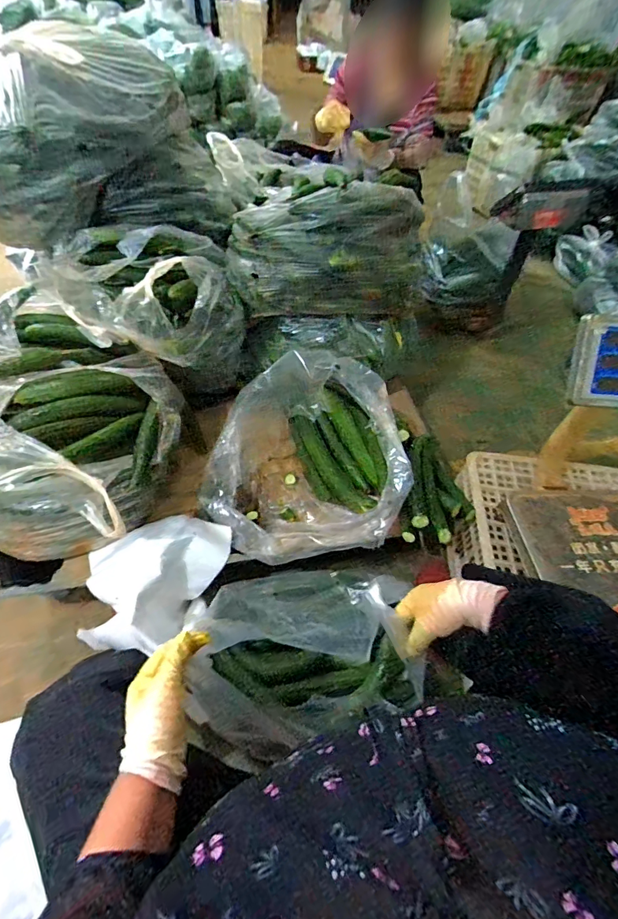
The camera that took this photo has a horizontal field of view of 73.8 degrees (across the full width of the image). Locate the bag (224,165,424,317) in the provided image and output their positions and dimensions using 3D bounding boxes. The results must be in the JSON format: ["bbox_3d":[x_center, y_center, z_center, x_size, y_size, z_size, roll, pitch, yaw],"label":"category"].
[{"bbox_3d":[0.054,-0.495,0.963,0.480,0.250,0.220,6,52,0],"label":"bag"}]

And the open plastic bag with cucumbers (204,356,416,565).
[{"bbox_3d":[-0.026,-0.004,0.913,0.406,0.254,0.428,-4,53,-9],"label":"open plastic bag with cucumbers"}]

